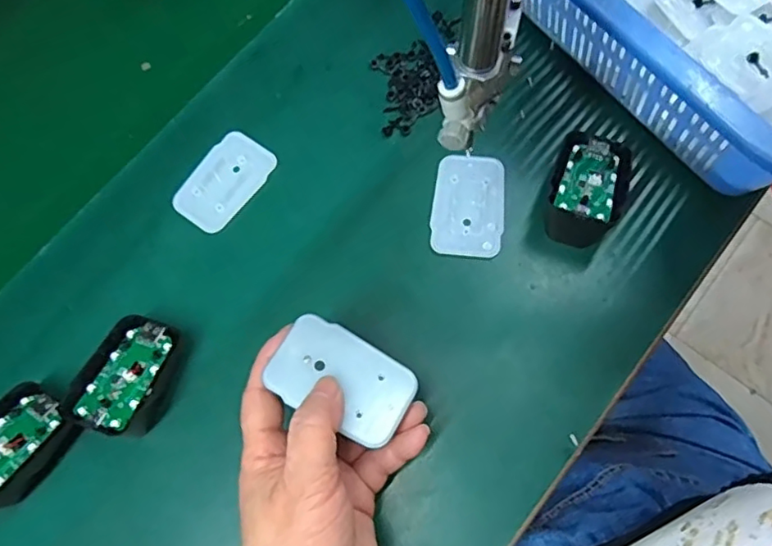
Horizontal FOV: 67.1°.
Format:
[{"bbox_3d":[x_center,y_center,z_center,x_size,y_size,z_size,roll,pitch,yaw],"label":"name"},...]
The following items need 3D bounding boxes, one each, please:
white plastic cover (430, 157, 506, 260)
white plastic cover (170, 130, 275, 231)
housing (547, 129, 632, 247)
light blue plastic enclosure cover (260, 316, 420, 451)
[{"bbox_3d":[0.054,-0.044,0.381,0.045,0.004,0.070,6,74,4],"label":"white plastic cover"},{"bbox_3d":[-0.111,-0.064,0.401,0.045,0.004,0.070,35,78,11],"label":"white plastic cover"},{"bbox_3d":[0.127,-0.056,0.364,0.042,0.036,0.070,18,75,7],"label":"housing"},{"bbox_3d":[-0.021,0.052,0.285,0.068,0.008,0.043,26,76,9],"label":"light blue plastic enclosure cover"}]

